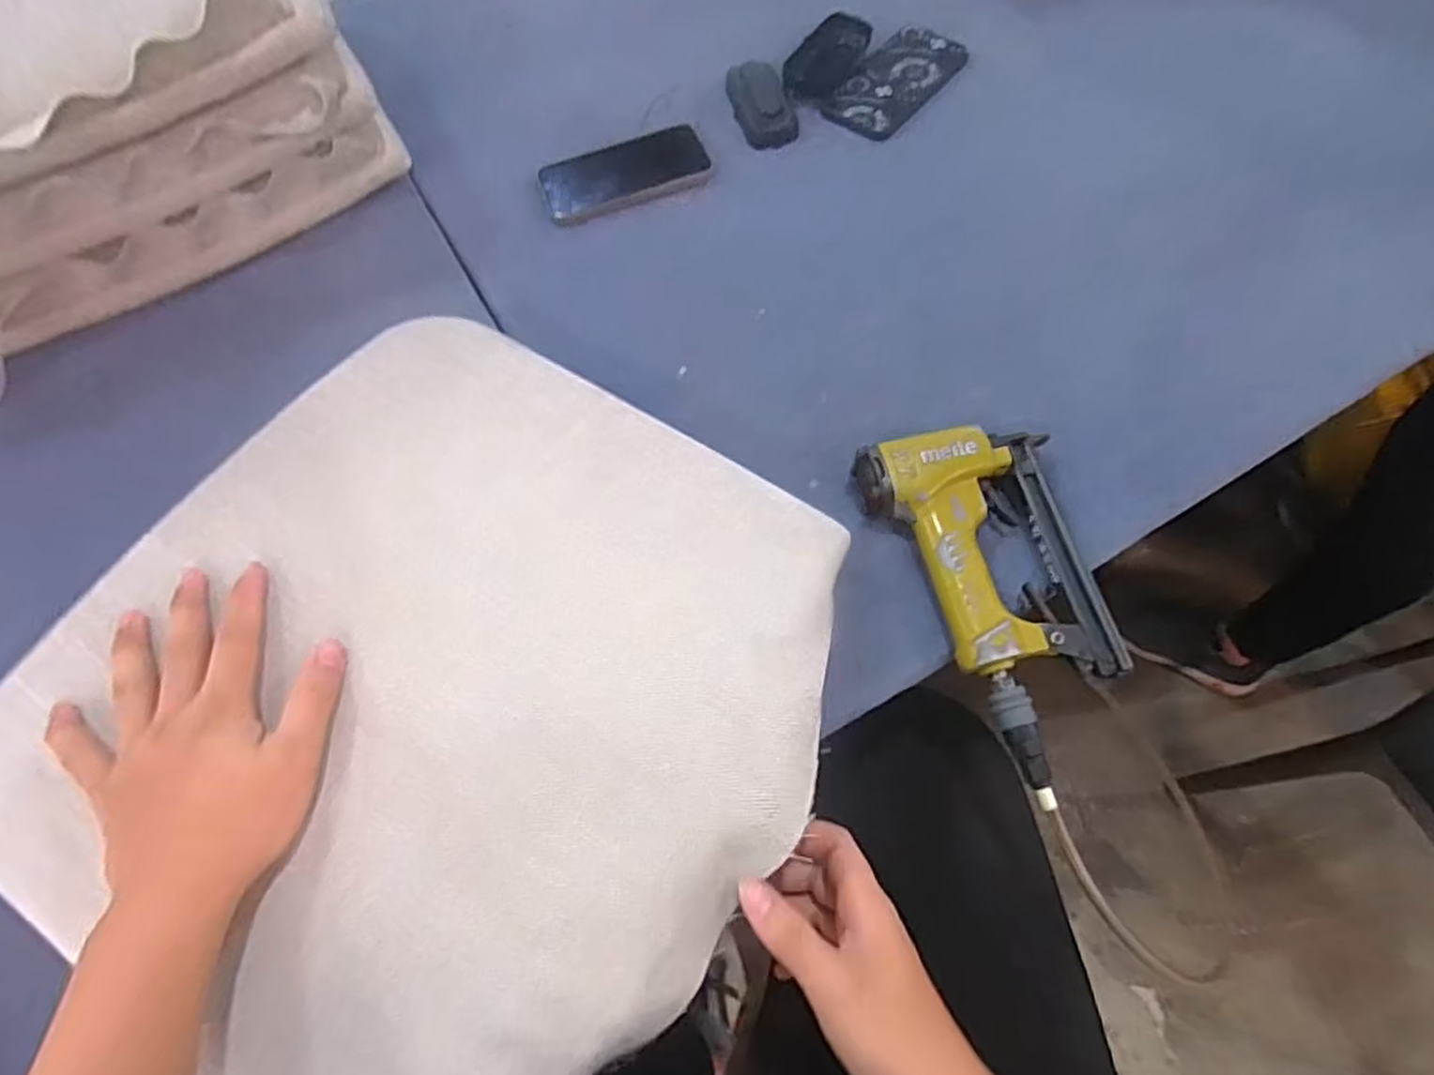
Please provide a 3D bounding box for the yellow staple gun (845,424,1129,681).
[{"bbox_3d":[0.183,0.013,0.501,0.137,0.047,0.180,-9,63,-3],"label":"yellow staple gun"}]

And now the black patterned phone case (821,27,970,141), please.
[{"bbox_3d":[0.184,-0.465,0.753,0.080,0.016,0.170,36,70,18],"label":"black patterned phone case"}]

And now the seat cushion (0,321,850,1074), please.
[{"bbox_3d":[-0.166,0.083,0.444,0.426,0.032,0.429,28,67,15],"label":"seat cushion"}]

